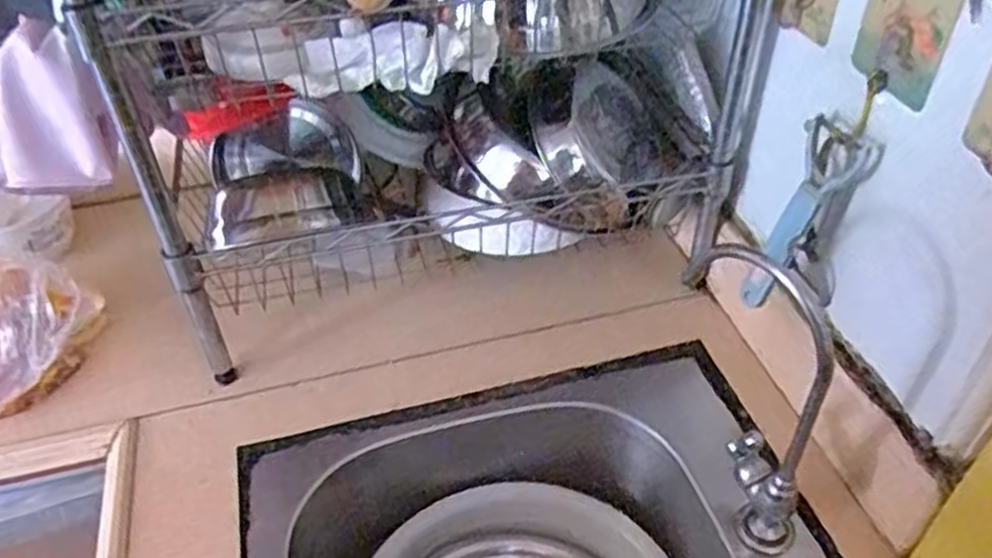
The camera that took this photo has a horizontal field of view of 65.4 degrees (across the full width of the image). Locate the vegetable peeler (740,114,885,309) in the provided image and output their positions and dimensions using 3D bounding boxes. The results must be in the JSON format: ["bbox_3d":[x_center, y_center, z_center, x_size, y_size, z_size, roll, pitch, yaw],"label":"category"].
[{"bbox_3d":[0.225,-0.045,0.576,0.026,0.150,0.053,2,36,-33],"label":"vegetable peeler"}]

